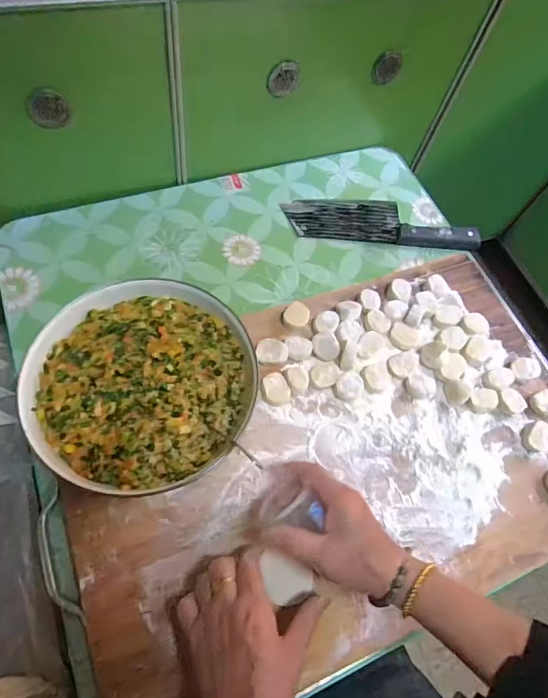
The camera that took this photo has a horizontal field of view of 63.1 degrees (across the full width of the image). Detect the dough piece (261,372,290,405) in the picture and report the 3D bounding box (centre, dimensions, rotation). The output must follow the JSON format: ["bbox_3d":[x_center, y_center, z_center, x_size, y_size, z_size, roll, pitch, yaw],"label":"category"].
[{"bbox_3d":[0.002,0.044,0.483,0.030,0.018,0.030,3,64,-7],"label":"dough piece"}]

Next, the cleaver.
[{"bbox_3d":[0.150,-0.186,0.635,0.266,0.021,0.083,6,64,-5],"label":"cleaver"}]

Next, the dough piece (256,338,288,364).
[{"bbox_3d":[-0.002,0.005,0.502,0.035,0.026,0.025,2,64,-7],"label":"dough piece"}]

